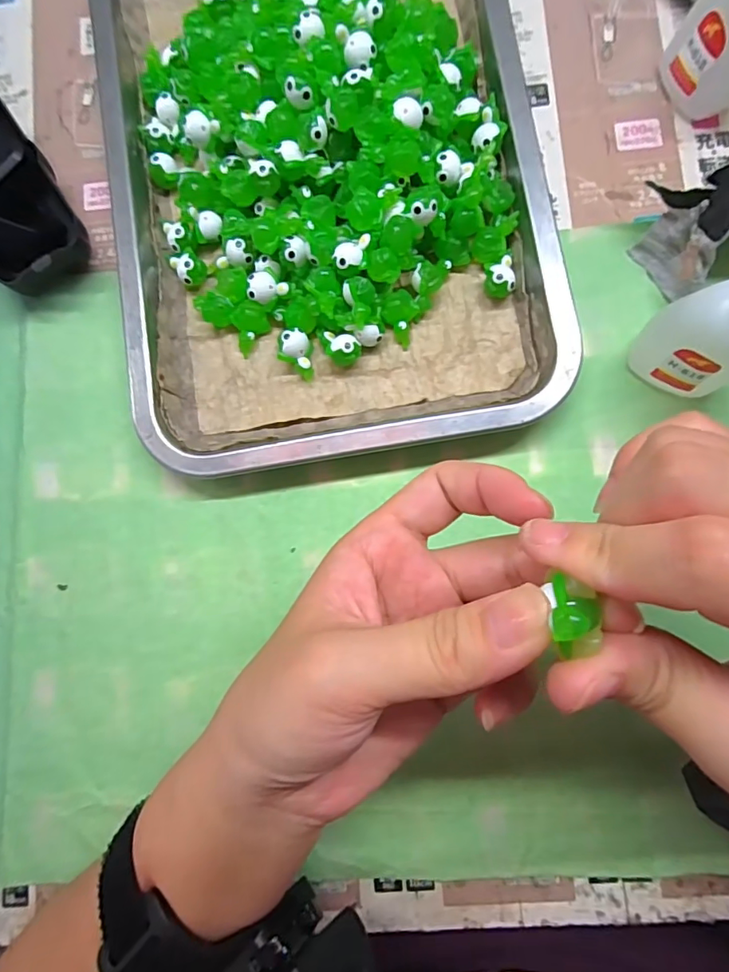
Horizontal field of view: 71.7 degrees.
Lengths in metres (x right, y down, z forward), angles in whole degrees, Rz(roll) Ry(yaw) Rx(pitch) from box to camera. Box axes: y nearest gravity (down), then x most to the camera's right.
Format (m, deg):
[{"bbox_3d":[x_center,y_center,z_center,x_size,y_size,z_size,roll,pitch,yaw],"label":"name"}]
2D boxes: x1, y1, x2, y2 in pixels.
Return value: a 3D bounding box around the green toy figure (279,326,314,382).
[{"bbox_3d":[-0.033,-0.064,0.246,0.015,0.016,0.024,-3,84,3],"label":"green toy figure"}]

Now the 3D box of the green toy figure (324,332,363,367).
[{"bbox_3d":[-0.010,-0.067,0.246,0.016,0.015,0.017,0,85,3],"label":"green toy figure"}]

